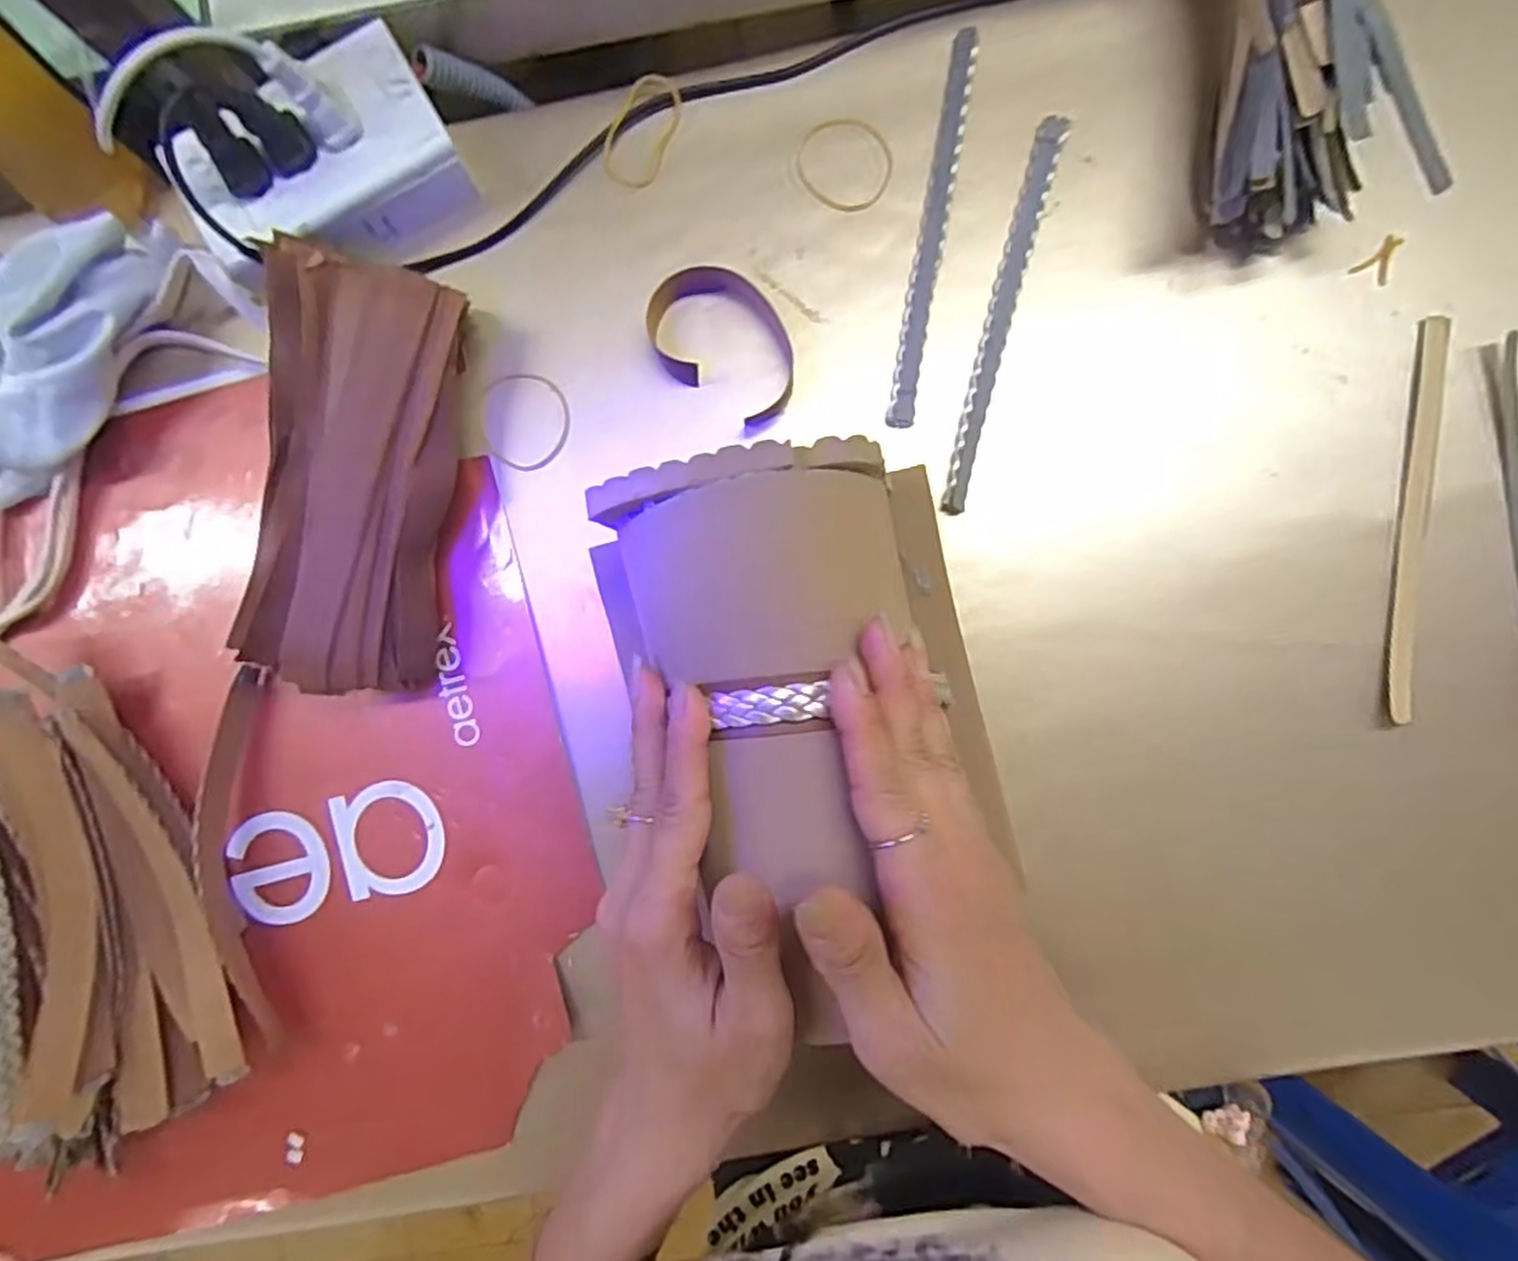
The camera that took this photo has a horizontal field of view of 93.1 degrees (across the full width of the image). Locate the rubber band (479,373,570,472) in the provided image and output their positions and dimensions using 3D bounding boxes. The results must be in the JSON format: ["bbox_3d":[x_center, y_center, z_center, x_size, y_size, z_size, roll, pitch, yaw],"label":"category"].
[{"bbox_3d":[-0.117,-0.105,0.359,0.048,0.004,0.046,0,89,2],"label":"rubber band"}]

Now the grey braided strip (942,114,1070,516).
[{"bbox_3d":[0.116,-0.151,0.345,0.014,0.007,0.191,15,90,2],"label":"grey braided strip"}]

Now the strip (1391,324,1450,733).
[{"bbox_3d":[0.305,-0.052,0.335,0.012,0.007,0.187,6,89,2],"label":"strip"}]

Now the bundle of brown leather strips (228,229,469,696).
[{"bbox_3d":[-0.179,-0.067,0.332,0.071,0.055,0.185,7,89,2],"label":"bundle of brown leather strips"}]

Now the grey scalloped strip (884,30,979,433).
[{"bbox_3d":[0.084,-0.194,0.350,0.013,0.006,0.190,10,90,13],"label":"grey scalloped strip"}]

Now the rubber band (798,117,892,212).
[{"bbox_3d":[0.042,-0.230,0.353,0.048,0.004,0.043,34,90,2],"label":"rubber band"}]

